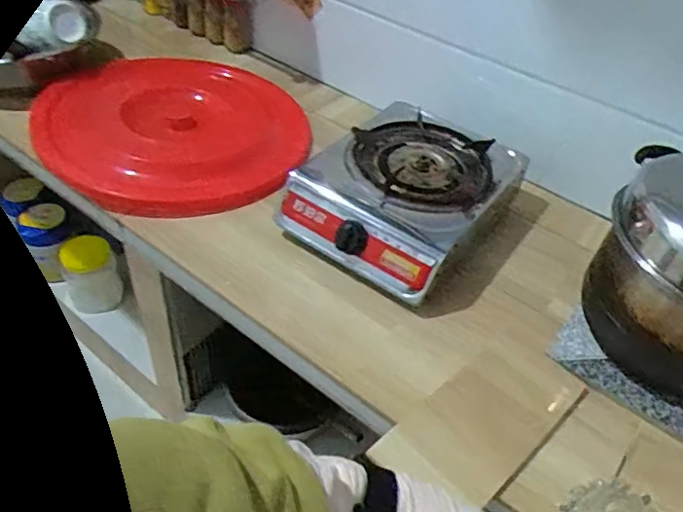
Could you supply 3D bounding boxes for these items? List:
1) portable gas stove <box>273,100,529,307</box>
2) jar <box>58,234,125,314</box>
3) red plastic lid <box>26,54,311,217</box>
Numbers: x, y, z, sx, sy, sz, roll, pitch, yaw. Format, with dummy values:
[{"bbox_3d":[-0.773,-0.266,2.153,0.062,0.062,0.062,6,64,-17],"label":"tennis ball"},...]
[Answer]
[{"bbox_3d":[0.104,-0.106,0.963,0.283,0.102,0.347,31,49,23],"label":"portable gas stove"},{"bbox_3d":[-0.630,0.045,1.469,0.124,0.163,0.141,-20,50,-25],"label":"jar"},{"bbox_3d":[-0.334,-0.258,1.123,0.524,0.078,0.482,1,43,-1],"label":"red plastic lid"}]

